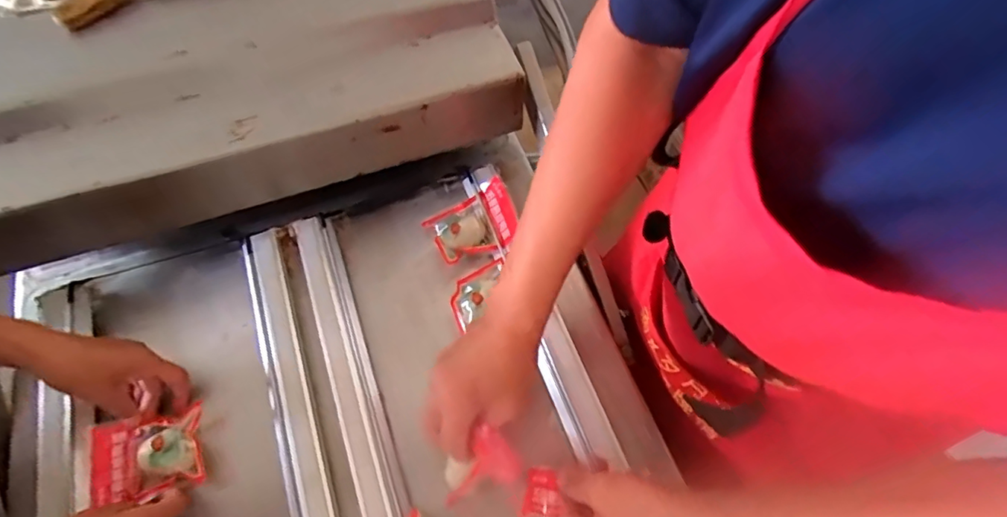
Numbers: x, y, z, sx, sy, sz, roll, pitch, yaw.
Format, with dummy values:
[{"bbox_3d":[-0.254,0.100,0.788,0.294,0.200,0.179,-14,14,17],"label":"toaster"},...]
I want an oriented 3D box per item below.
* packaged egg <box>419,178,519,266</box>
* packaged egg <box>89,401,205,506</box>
[{"bbox_3d":[-0.044,-0.049,0.685,0.110,0.039,0.097,-16,65,-10],"label":"packaged egg"},{"bbox_3d":[-0.366,0.202,0.563,0.100,0.056,0.072,-15,64,-9],"label":"packaged egg"}]

